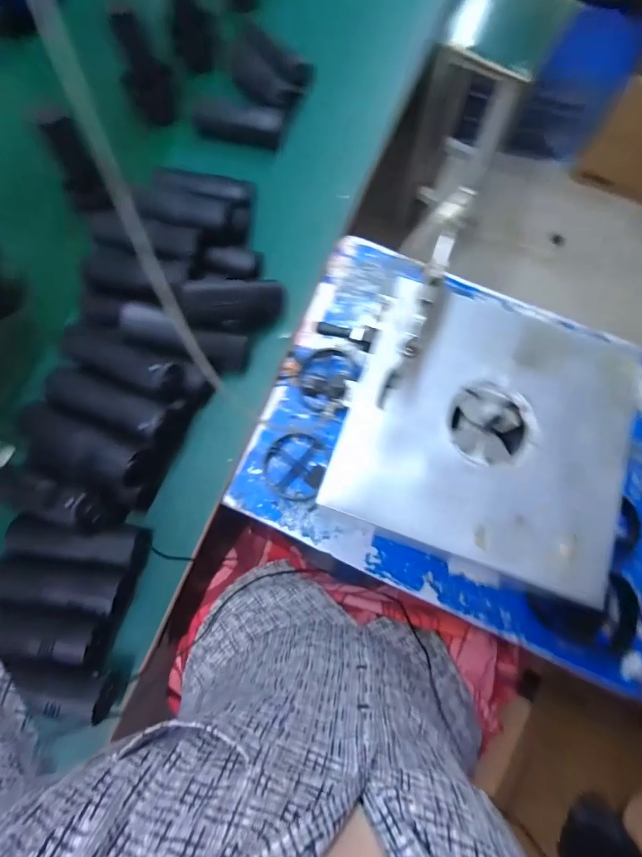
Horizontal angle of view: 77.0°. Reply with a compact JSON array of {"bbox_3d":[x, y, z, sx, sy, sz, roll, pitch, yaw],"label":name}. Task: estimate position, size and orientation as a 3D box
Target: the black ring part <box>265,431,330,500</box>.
[{"bbox_3d":[-0.037,0.053,0.590,0.090,0.011,0.099,0,75,-1],"label":"black ring part"}]

